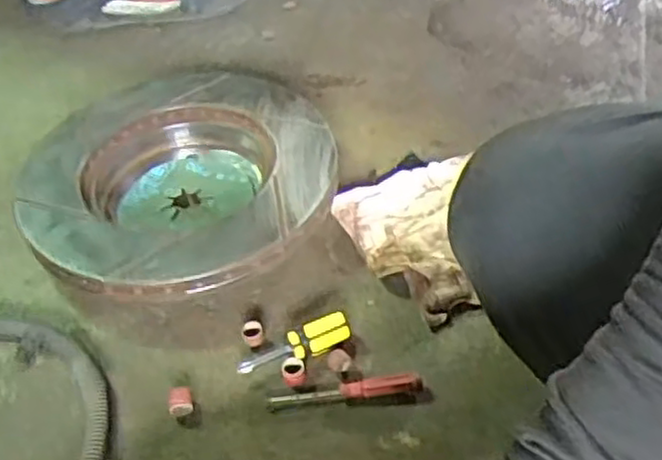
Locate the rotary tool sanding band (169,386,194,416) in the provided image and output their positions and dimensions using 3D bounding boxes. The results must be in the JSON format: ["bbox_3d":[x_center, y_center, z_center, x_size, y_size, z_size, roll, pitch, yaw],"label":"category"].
[{"bbox_3d":[-0.099,0.114,0.485,0.015,0.015,0.018,-15,45,-8],"label":"rotary tool sanding band"}]

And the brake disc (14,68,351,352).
[{"bbox_3d":[-0.114,-0.030,0.600,0.244,0.057,0.248,-2,45,2],"label":"brake disc"}]

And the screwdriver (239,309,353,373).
[{"bbox_3d":[-0.024,0.081,0.503,0.079,0.024,0.018,-19,46,-14],"label":"screwdriver"}]

